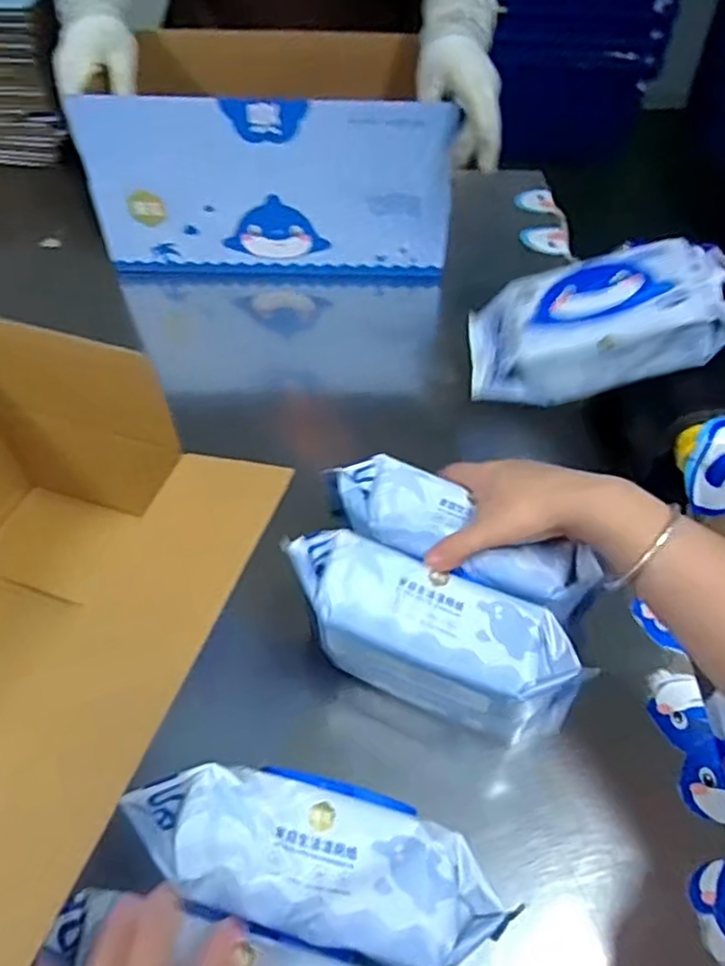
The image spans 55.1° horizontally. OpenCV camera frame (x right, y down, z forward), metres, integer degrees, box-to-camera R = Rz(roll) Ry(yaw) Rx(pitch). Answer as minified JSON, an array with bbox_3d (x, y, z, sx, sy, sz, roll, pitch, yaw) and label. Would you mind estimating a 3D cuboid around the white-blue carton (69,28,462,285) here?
[{"bbox_3d":[-0.105,-0.402,0.858,0.402,0.209,0.198,1,50,0],"label":"white-blue carton"}]

